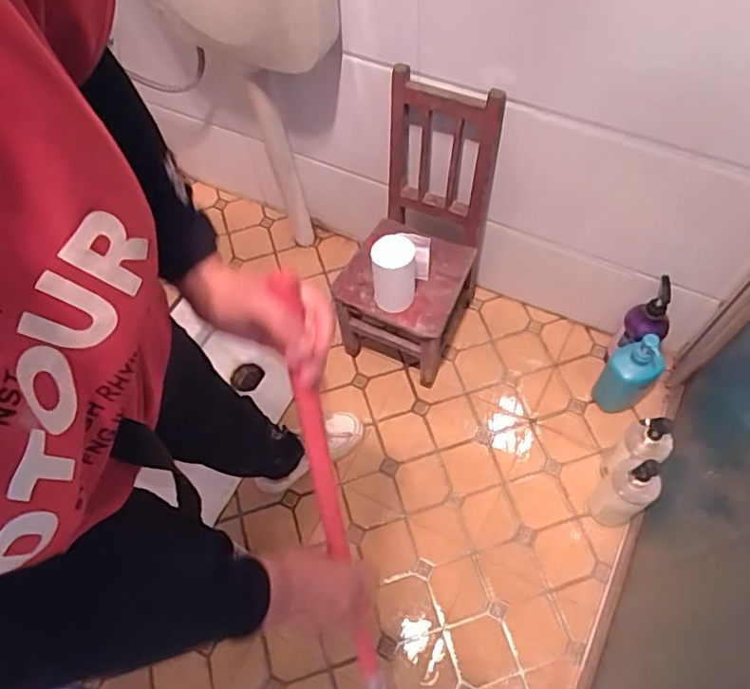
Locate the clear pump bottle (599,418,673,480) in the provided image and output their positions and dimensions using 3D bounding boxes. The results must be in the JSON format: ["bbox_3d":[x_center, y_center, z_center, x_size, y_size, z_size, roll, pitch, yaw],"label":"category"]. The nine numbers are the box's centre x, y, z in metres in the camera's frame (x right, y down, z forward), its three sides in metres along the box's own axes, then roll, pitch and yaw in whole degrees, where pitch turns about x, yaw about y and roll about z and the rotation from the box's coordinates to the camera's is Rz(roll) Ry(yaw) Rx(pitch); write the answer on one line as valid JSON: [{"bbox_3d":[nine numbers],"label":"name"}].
[{"bbox_3d":[0.481,0.204,1.099,0.073,0.254,0.078,35,69,20],"label":"clear pump bottle"}]

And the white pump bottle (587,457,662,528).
[{"bbox_3d":[0.446,0.261,1.046,0.077,0.234,0.084,-29,64,-12],"label":"white pump bottle"}]

